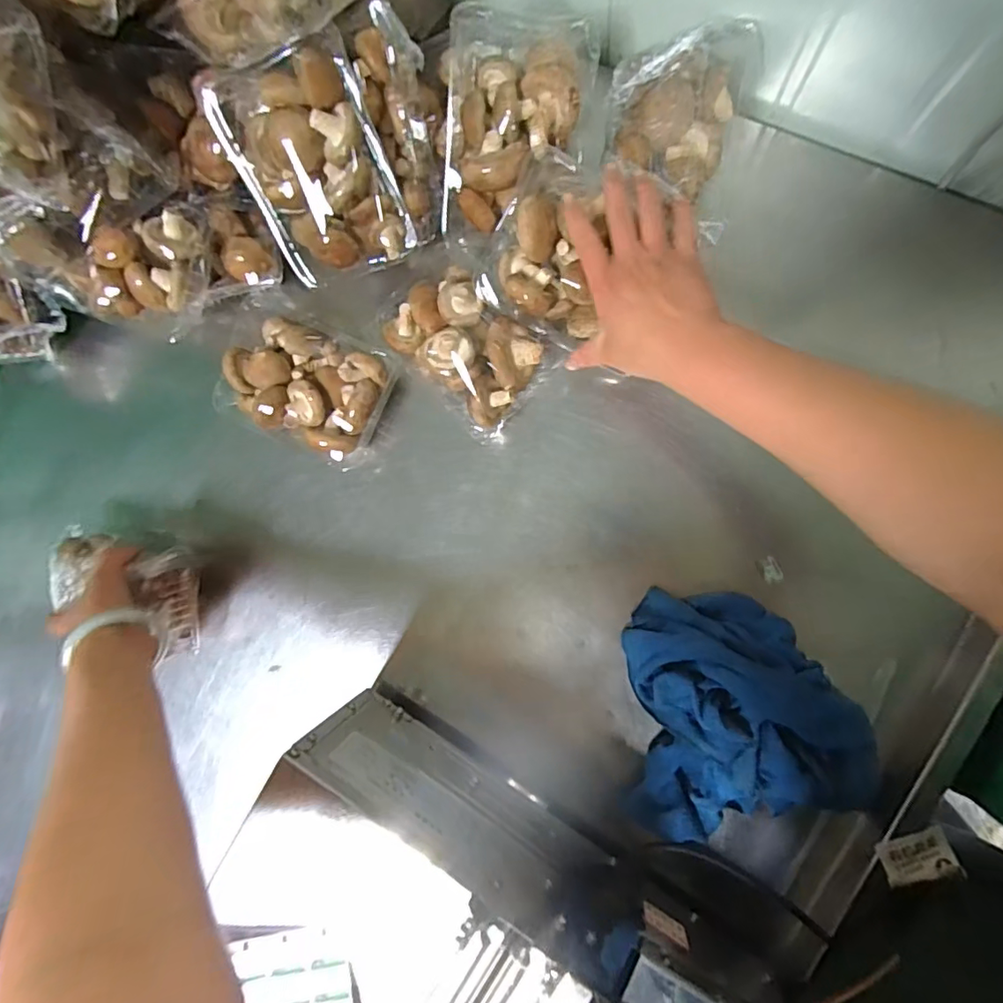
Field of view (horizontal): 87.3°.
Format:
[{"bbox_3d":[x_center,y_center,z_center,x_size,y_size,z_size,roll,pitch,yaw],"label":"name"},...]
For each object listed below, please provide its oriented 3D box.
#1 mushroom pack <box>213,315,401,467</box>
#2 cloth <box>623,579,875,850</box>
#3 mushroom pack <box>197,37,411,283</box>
[{"bbox_3d":[-0.200,-0.118,0.532,0.174,0.066,0.116,24,93,10],"label":"mushroom pack"},{"bbox_3d":[0.221,0.194,0.468,0.208,0.072,0.219,-3,88,10],"label":"cloth"},{"bbox_3d":[-0.162,-0.286,0.451,0.132,0.044,0.175,-11,119,21],"label":"mushroom pack"}]

